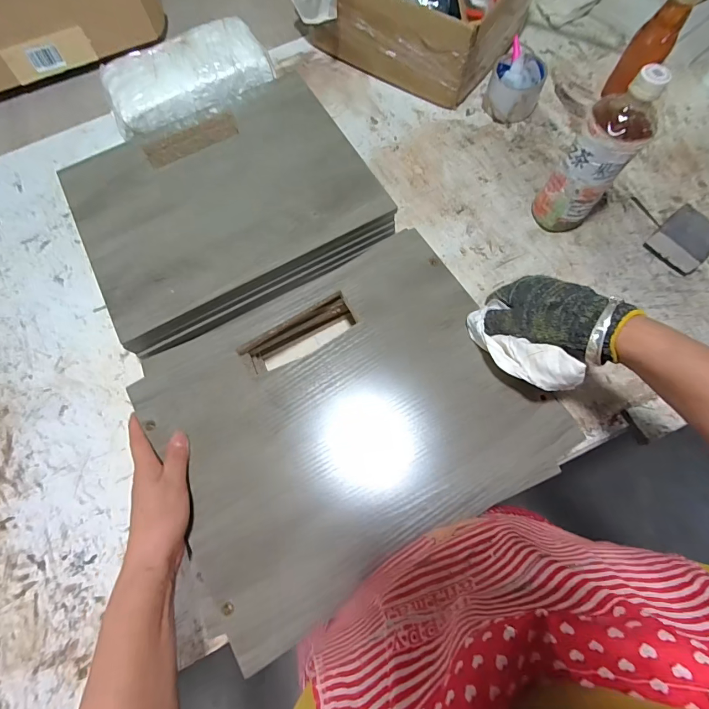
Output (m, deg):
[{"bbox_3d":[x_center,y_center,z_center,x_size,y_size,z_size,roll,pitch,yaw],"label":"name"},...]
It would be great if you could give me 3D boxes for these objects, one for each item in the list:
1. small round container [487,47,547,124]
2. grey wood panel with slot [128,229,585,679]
[{"bbox_3d":[0.261,-0.434,0.602,0.083,0.058,0.096,19,73,8],"label":"small round container"},{"bbox_3d":[-0.008,0.061,0.388,0.371,0.016,0.295,-29,72,-8],"label":"grey wood panel with slot"}]

